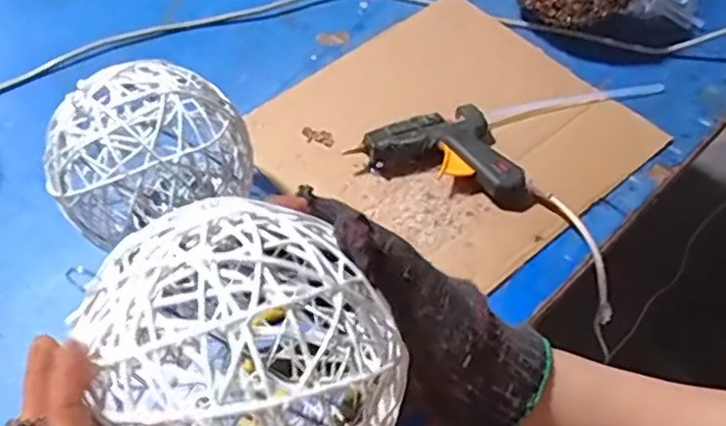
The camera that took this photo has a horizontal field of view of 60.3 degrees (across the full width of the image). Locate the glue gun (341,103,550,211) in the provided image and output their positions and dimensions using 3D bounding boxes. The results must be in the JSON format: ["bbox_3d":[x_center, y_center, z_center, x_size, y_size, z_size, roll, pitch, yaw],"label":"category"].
[{"bbox_3d":[0.087,-0.063,0.581,0.164,0.032,0.087,13,56,11],"label":"glue gun"}]

